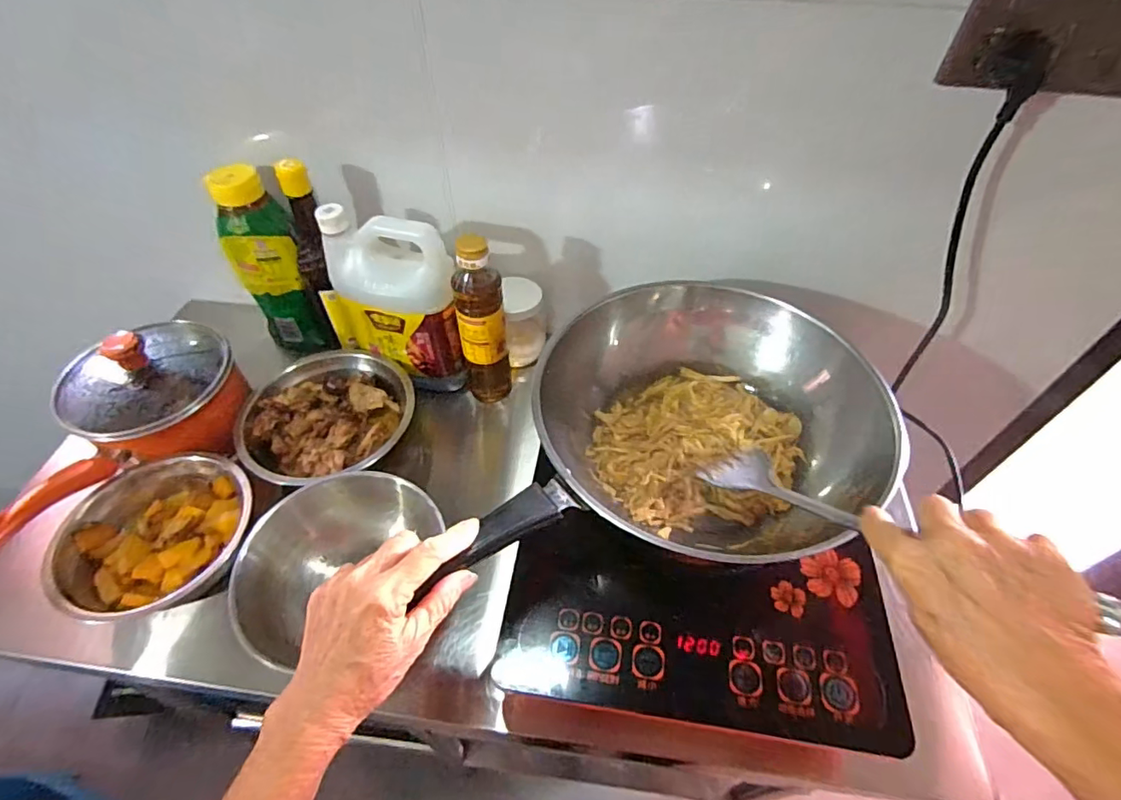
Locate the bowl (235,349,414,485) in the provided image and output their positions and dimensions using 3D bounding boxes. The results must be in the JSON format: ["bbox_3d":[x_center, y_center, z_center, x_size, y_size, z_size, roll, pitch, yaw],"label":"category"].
[{"bbox_3d":[-0.268,0.020,0.642,0.190,0.056,0.182,-3,51,-3],"label":"bowl"}]

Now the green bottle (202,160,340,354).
[{"bbox_3d":[-0.360,-0.159,0.693,0.078,0.236,0.089,-29,57,-22],"label":"green bottle"}]

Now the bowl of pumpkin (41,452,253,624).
[{"bbox_3d":[-0.398,0.129,0.538,0.178,0.062,0.169,0,51,-1],"label":"bowl of pumpkin"}]

